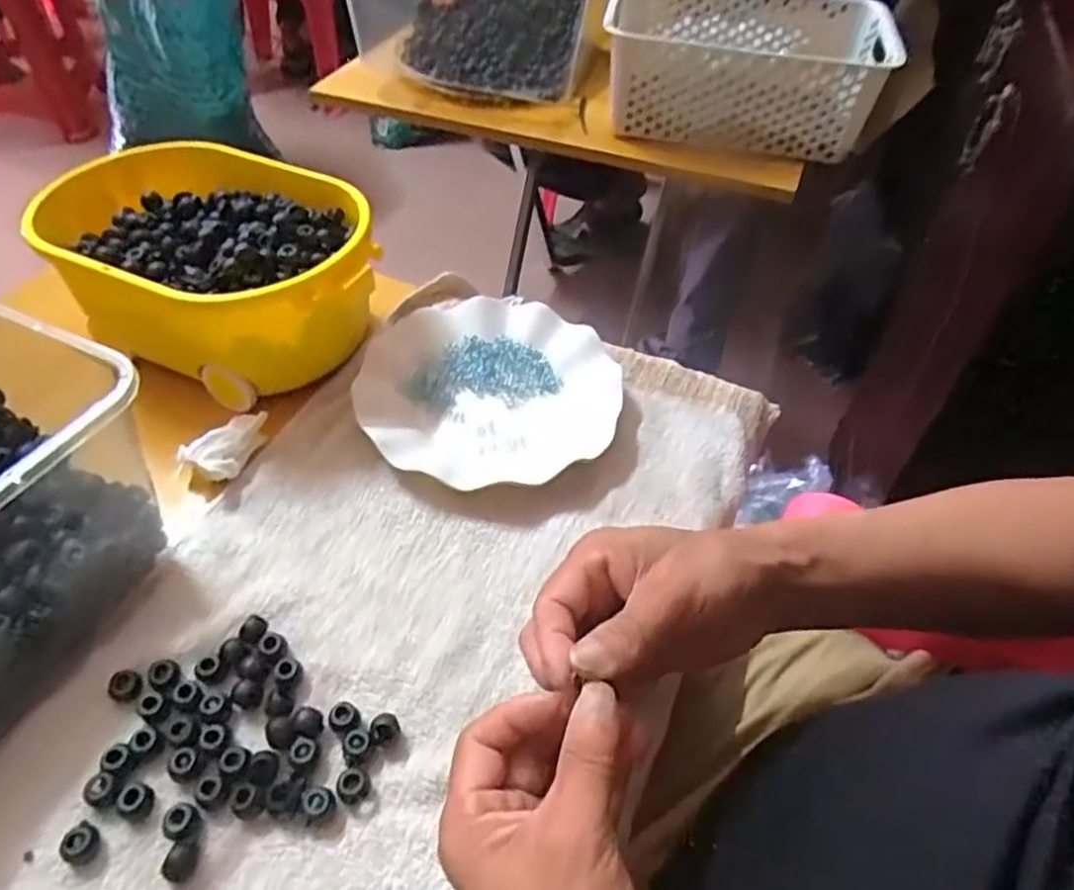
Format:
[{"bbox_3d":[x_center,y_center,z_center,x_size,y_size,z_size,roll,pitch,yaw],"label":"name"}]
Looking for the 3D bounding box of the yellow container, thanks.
[{"bbox_3d":[-0.227,-0.130,0.531,0.238,0.090,0.159,18,49,14],"label":"yellow container"}]

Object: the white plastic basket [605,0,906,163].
[{"bbox_3d":[0.238,-0.446,0.856,0.311,0.110,0.220,10,48,7],"label":"white plastic basket"}]

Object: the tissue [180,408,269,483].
[{"bbox_3d":[-0.199,0.002,0.480,0.034,0.023,0.057,33,55,25],"label":"tissue"}]

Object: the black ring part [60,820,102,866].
[{"bbox_3d":[-0.205,0.179,0.326,0.013,0.010,0.014,29,53,22],"label":"black ring part"}]

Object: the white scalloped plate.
[{"bbox_3d":[-0.033,-0.044,0.529,0.179,0.026,0.176,1,47,-1],"label":"white scalloped plate"}]

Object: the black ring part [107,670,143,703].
[{"bbox_3d":[-0.209,0.122,0.368,0.017,0.004,0.015,27,52,21],"label":"black ring part"}]

